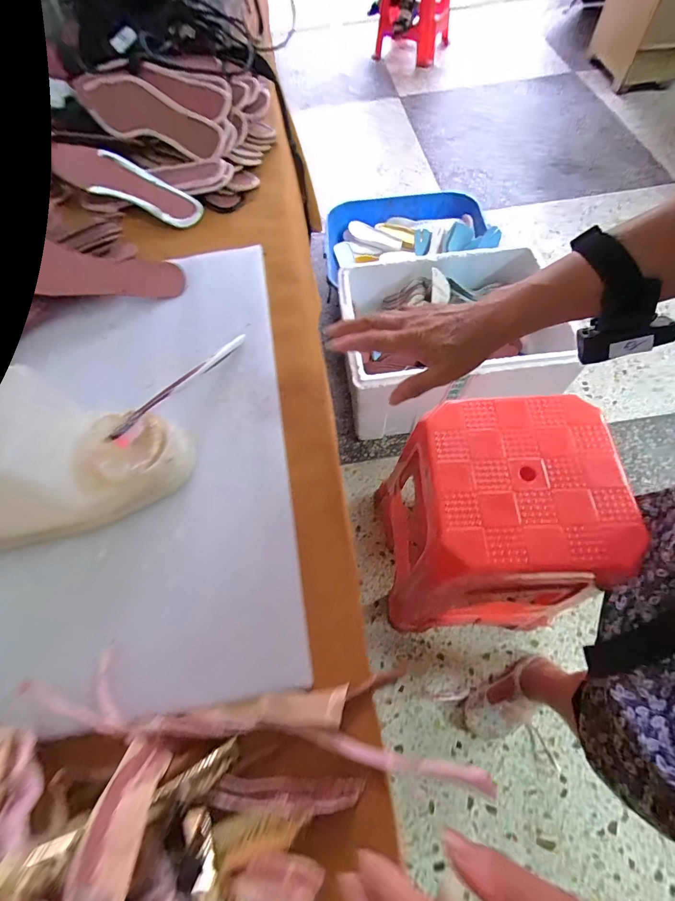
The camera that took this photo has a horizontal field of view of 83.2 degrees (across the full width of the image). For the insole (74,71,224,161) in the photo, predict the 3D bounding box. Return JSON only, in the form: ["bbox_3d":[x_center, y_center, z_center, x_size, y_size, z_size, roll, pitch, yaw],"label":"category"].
[{"bbox_3d":[-0.278,-0.490,0.556,0.238,0.013,0.074,28,109,8],"label":"insole"}]

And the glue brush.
[{"bbox_3d":[-0.151,-0.069,0.378,0.011,0.012,0.184,25,49,11],"label":"glue brush"}]

